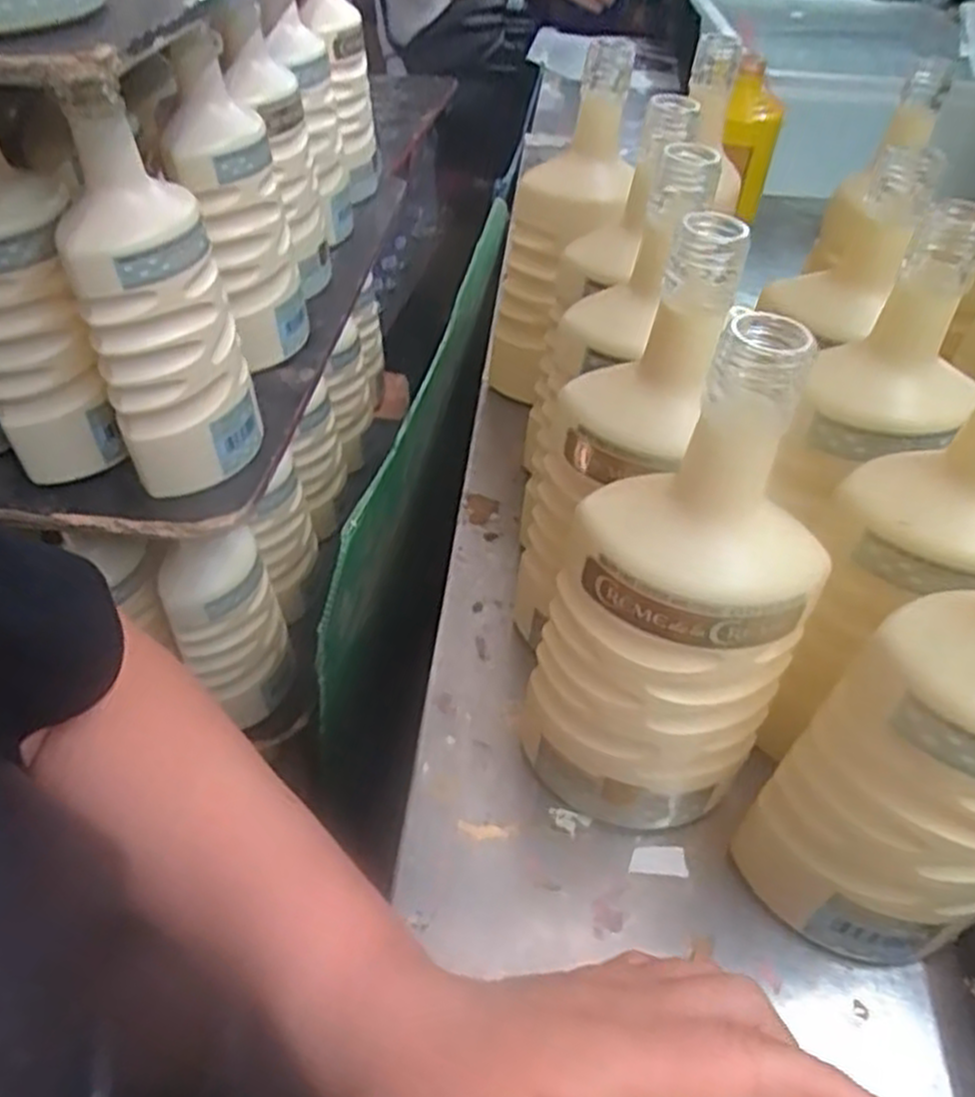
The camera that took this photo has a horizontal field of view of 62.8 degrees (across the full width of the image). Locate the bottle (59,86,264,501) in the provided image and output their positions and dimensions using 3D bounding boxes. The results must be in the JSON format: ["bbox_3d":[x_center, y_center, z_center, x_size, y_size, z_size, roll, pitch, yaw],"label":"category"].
[{"bbox_3d":[-0.191,-0.136,0.472,0.067,0.212,0.072,2,46,1],"label":"bottle"}]

